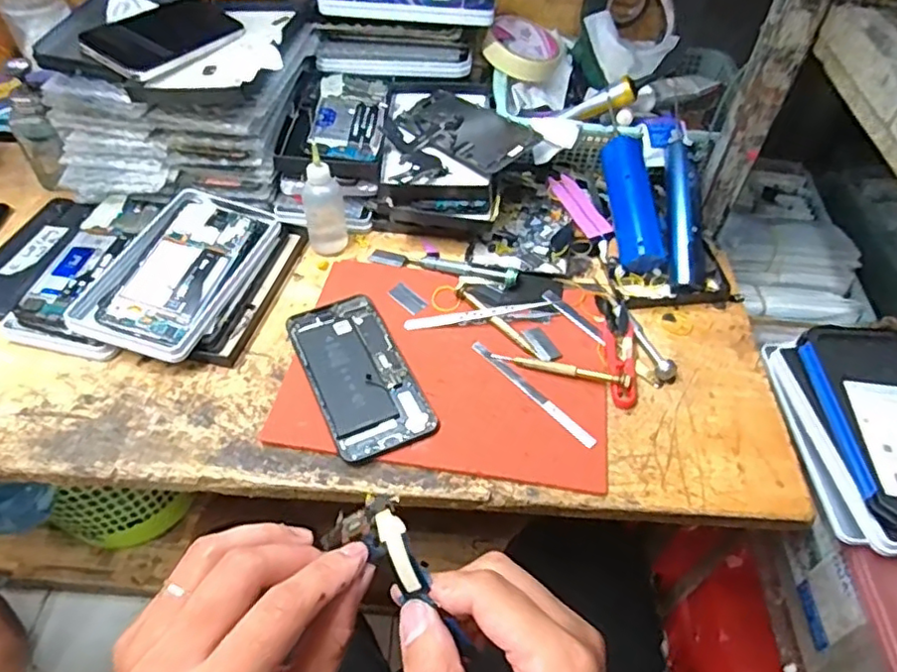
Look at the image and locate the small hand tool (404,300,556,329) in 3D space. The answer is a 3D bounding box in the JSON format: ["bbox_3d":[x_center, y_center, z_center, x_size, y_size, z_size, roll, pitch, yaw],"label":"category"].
[{"bbox_3d":[0.030,-0.019,0.545,0.133,0.012,0.015,-4,50,-5],"label":"small hand tool"}]

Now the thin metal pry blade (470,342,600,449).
[{"bbox_3d":[0.066,0.045,0.498,0.011,0.004,0.130,-34,58,-27],"label":"thin metal pry blade"}]

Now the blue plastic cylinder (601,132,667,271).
[{"bbox_3d":[0.176,-0.128,0.588,0.042,0.031,0.131,-5,77,-7],"label":"blue plastic cylinder"}]

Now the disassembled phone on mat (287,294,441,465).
[{"bbox_3d":[-0.073,0.027,0.506,0.076,0.010,0.157,-21,54,-18],"label":"disassembled phone on mat"}]

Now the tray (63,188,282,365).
[{"bbox_3d":[-0.231,-0.065,0.549,0.104,0.020,0.193,19,51,3],"label":"tray"}]

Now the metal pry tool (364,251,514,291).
[{"bbox_3d":[-0.006,-0.064,0.586,0.145,0.013,0.018,12,54,20],"label":"metal pry tool"}]

